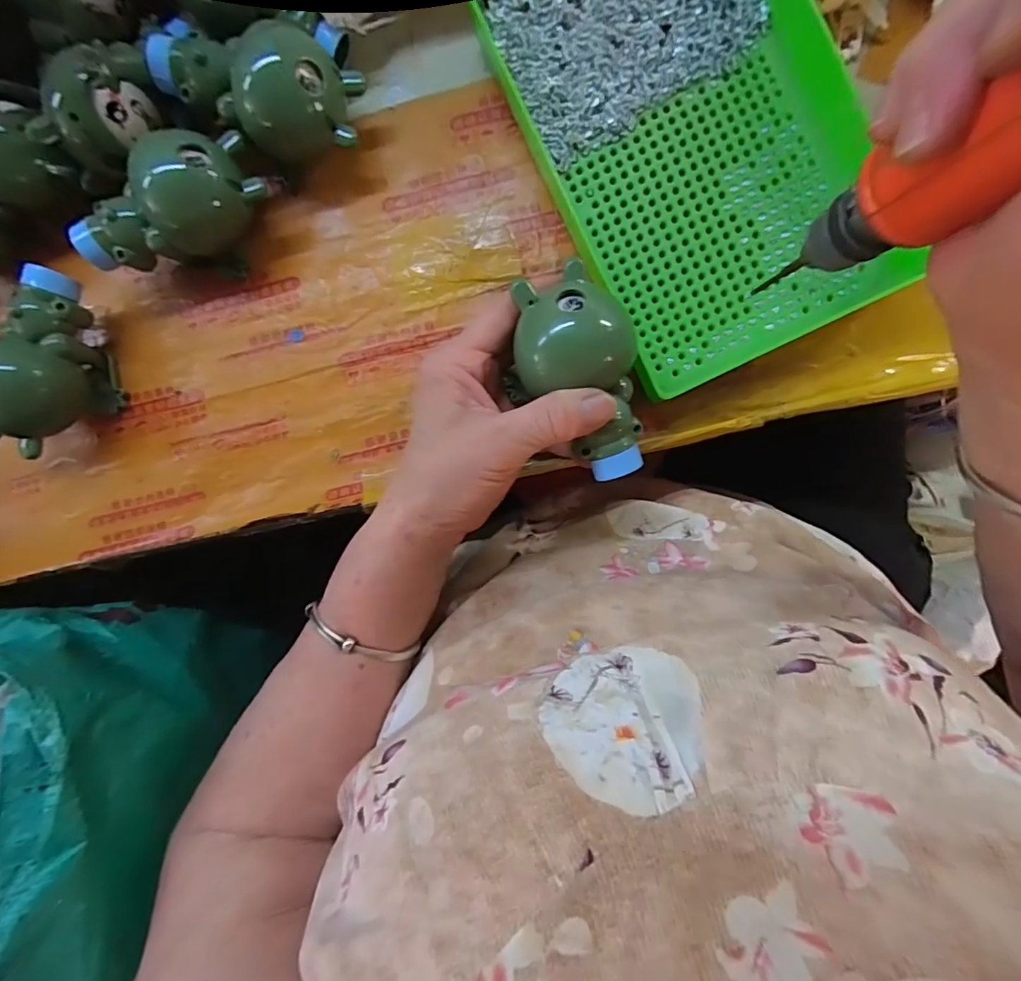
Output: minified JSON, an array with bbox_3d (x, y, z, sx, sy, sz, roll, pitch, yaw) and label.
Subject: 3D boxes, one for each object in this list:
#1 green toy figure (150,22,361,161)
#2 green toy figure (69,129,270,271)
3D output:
[{"bbox_3d":[-0.131,-0.219,0.278,0.100,0.052,0.061,27,94,3],"label":"green toy figure"},{"bbox_3d":[-0.186,-0.155,0.284,0.100,0.050,0.048,-27,91,4],"label":"green toy figure"}]

